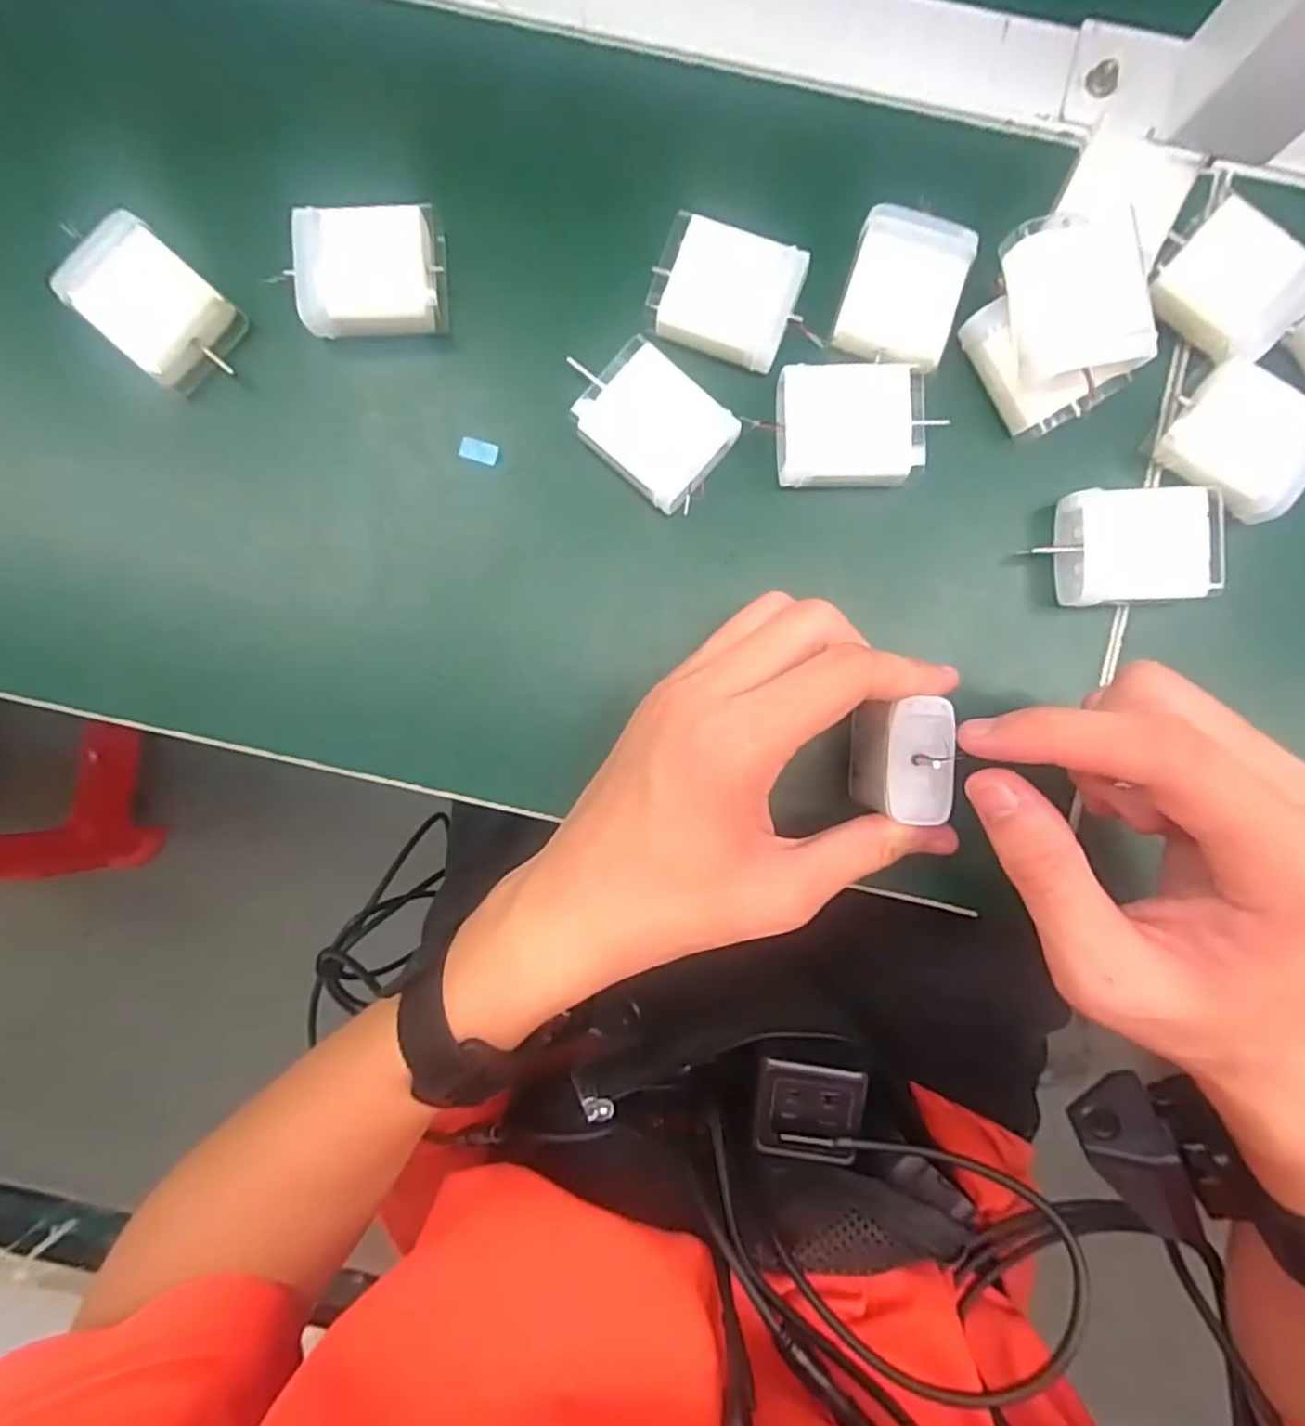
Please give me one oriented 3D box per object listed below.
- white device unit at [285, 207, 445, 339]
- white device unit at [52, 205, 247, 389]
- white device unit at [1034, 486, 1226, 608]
[{"bbox_3d":[-0.104,-0.162,0.257,0.050,0.018,0.043,-5,89,0],"label":"white device unit"},{"bbox_3d":[-0.184,-0.150,0.256,0.054,0.020,0.039,42,90,1],"label":"white device unit"},{"bbox_3d":[0.180,-0.061,0.257,0.058,0.017,0.040,-3,89,0],"label":"white device unit"}]

